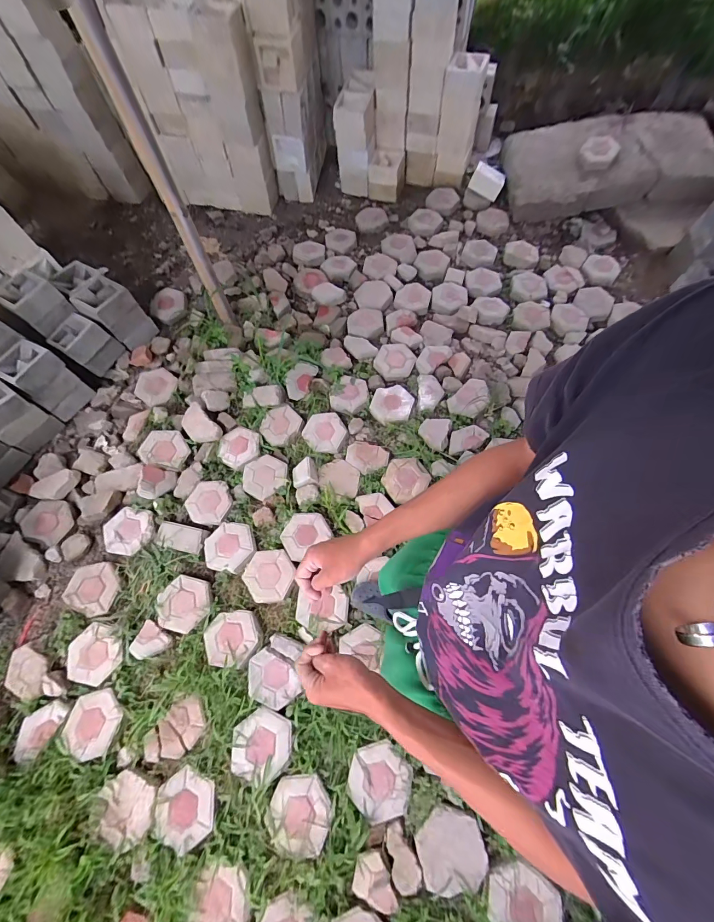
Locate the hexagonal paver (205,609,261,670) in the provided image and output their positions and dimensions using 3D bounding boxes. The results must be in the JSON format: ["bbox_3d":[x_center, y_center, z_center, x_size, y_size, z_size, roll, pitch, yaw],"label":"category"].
[{"bbox_3d":[-0.468,0.663,1.346,0.209,0.030,0.187,5,65,3],"label":"hexagonal paver"}]

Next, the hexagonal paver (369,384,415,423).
[{"bbox_3d":[0.173,-0.281,1.755,0.202,0.048,0.216,22,67,11],"label":"hexagonal paver"}]

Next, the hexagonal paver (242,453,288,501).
[{"bbox_3d":[-0.424,0.064,1.639,0.212,0.045,0.189,-42,71,-17],"label":"hexagonal paver"}]

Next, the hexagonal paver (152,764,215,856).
[{"bbox_3d":[-0.546,1.097,1.134,0.207,0.030,0.184,18,66,9],"label":"hexagonal paver"}]

